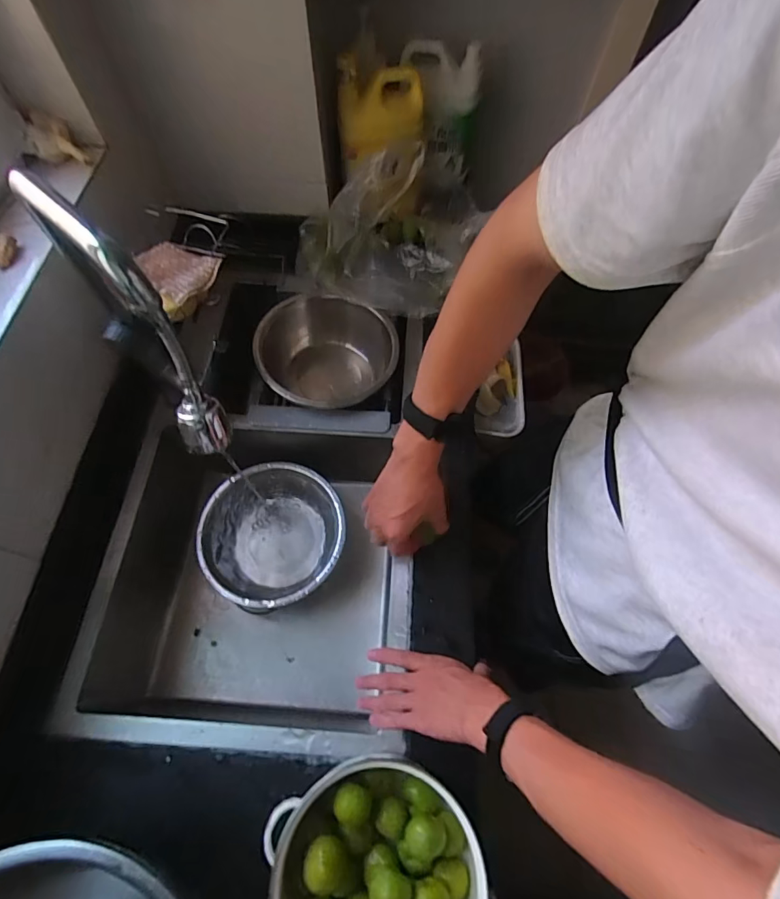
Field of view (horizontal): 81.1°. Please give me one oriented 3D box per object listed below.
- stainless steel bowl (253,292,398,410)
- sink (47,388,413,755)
[{"bbox_3d":[-0.108,-0.152,0.794,0.214,0.134,0.224,0,64,-1],"label":"stainless steel bowl"},{"bbox_3d":[-0.182,0.203,0.719,0.364,0.222,0.421,2,64,0],"label":"sink"}]

